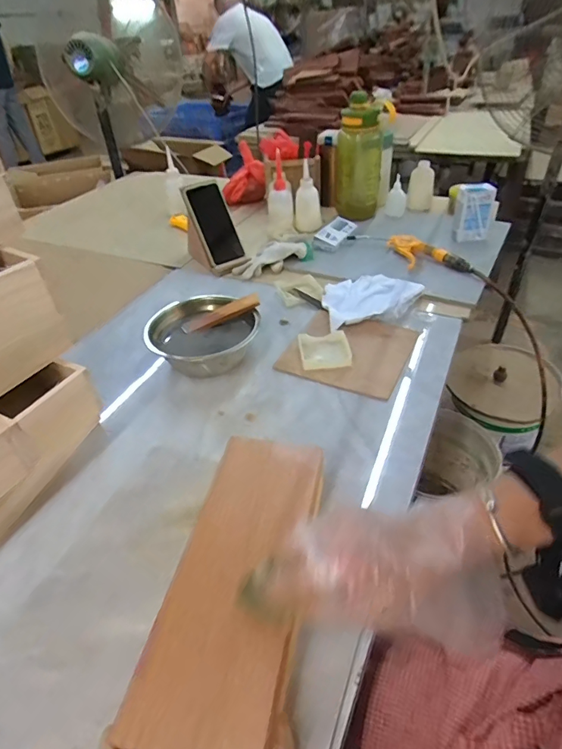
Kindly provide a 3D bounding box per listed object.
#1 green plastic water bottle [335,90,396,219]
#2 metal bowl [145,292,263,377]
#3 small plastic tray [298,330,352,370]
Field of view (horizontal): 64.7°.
[{"bbox_3d":[0.189,-0.507,1.046,0.135,0.241,0.095,2,40,7],"label":"green plastic water bottle"},{"bbox_3d":[-0.120,-0.056,0.703,0.173,0.070,0.153,-22,41,-19],"label":"metal bowl"},{"bbox_3d":[0.069,-0.040,0.696,0.077,0.020,0.080,-5,40,-1],"label":"small plastic tray"}]

